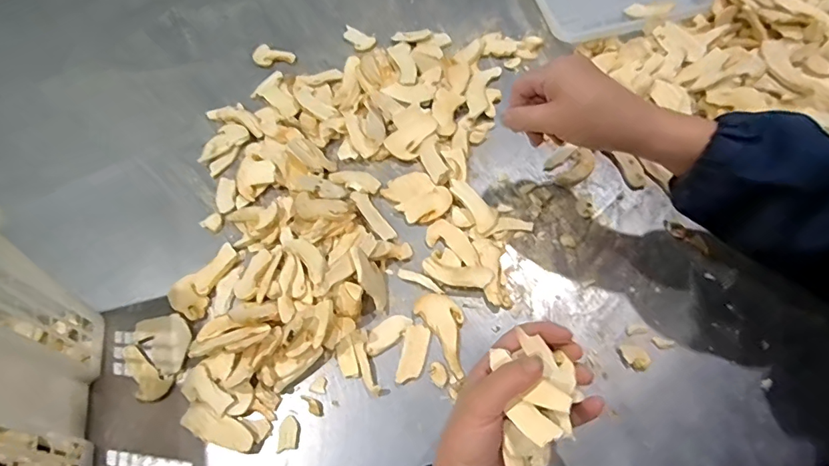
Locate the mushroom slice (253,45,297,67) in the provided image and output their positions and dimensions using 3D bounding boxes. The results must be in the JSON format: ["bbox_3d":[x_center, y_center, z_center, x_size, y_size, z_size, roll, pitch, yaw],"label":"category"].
[{"bbox_3d":[-0.174,-0.216,0.585,0.056,0.009,0.030,20,65,13],"label":"mushroom slice"}]

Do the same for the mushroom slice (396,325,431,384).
[{"bbox_3d":[0.000,0.100,0.395,0.020,0.004,0.048,8,63,8],"label":"mushroom slice"}]

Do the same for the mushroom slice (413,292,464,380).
[{"bbox_3d":[0.030,0.081,0.405,0.033,0.004,0.073,-29,64,-12],"label":"mushroom slice"}]

